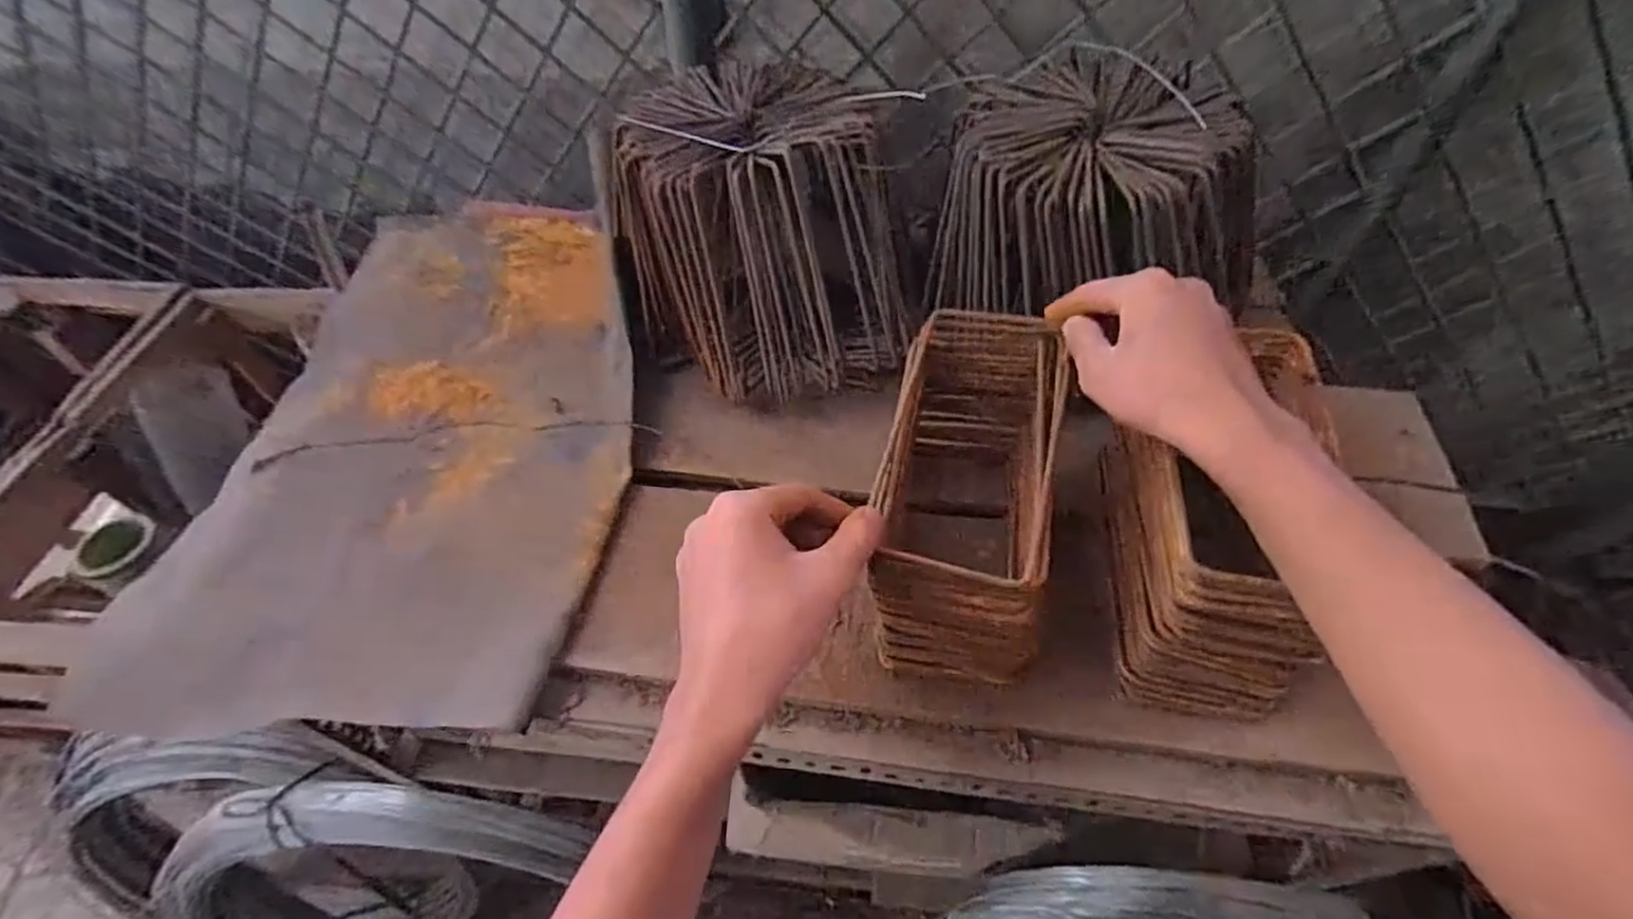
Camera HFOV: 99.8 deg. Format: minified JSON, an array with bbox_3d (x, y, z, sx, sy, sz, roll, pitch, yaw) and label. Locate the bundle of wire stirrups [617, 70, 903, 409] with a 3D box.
[{"bbox_3d":[-0.053,-0.210,0.612,0.230,0.171,0.261,-11,54,-5],"label":"bundle of wire stirrups"}]

